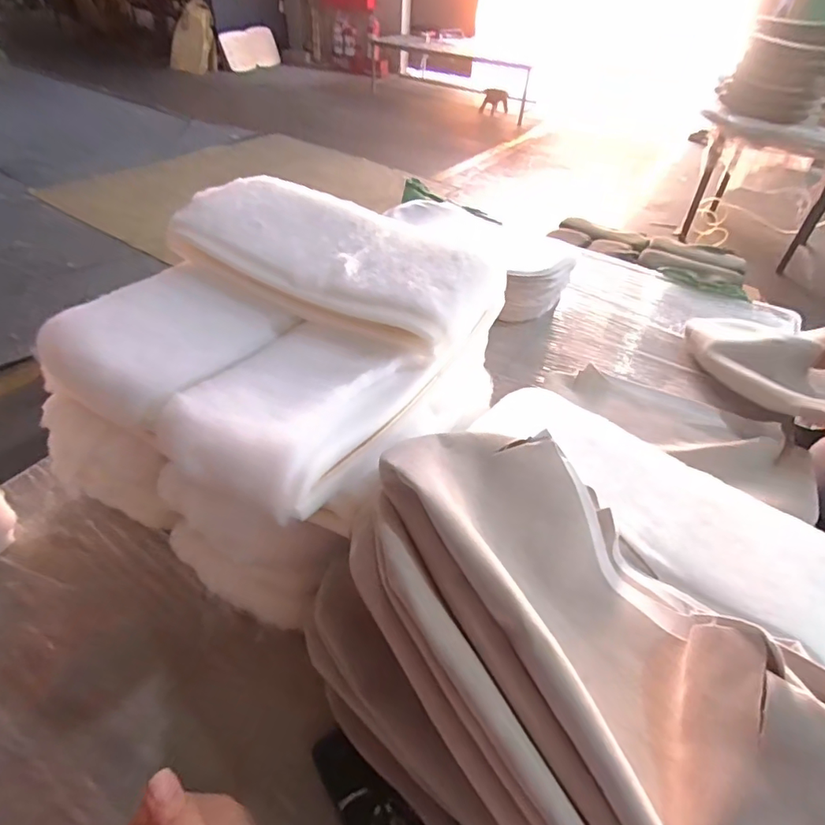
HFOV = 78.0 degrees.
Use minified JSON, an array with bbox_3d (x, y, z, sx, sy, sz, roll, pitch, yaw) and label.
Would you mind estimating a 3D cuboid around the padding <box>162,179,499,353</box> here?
[{"bbox_3d":[-0.111,-0.214,0.711,0.455,0.081,0.207,22,46,18],"label":"padding"}]

